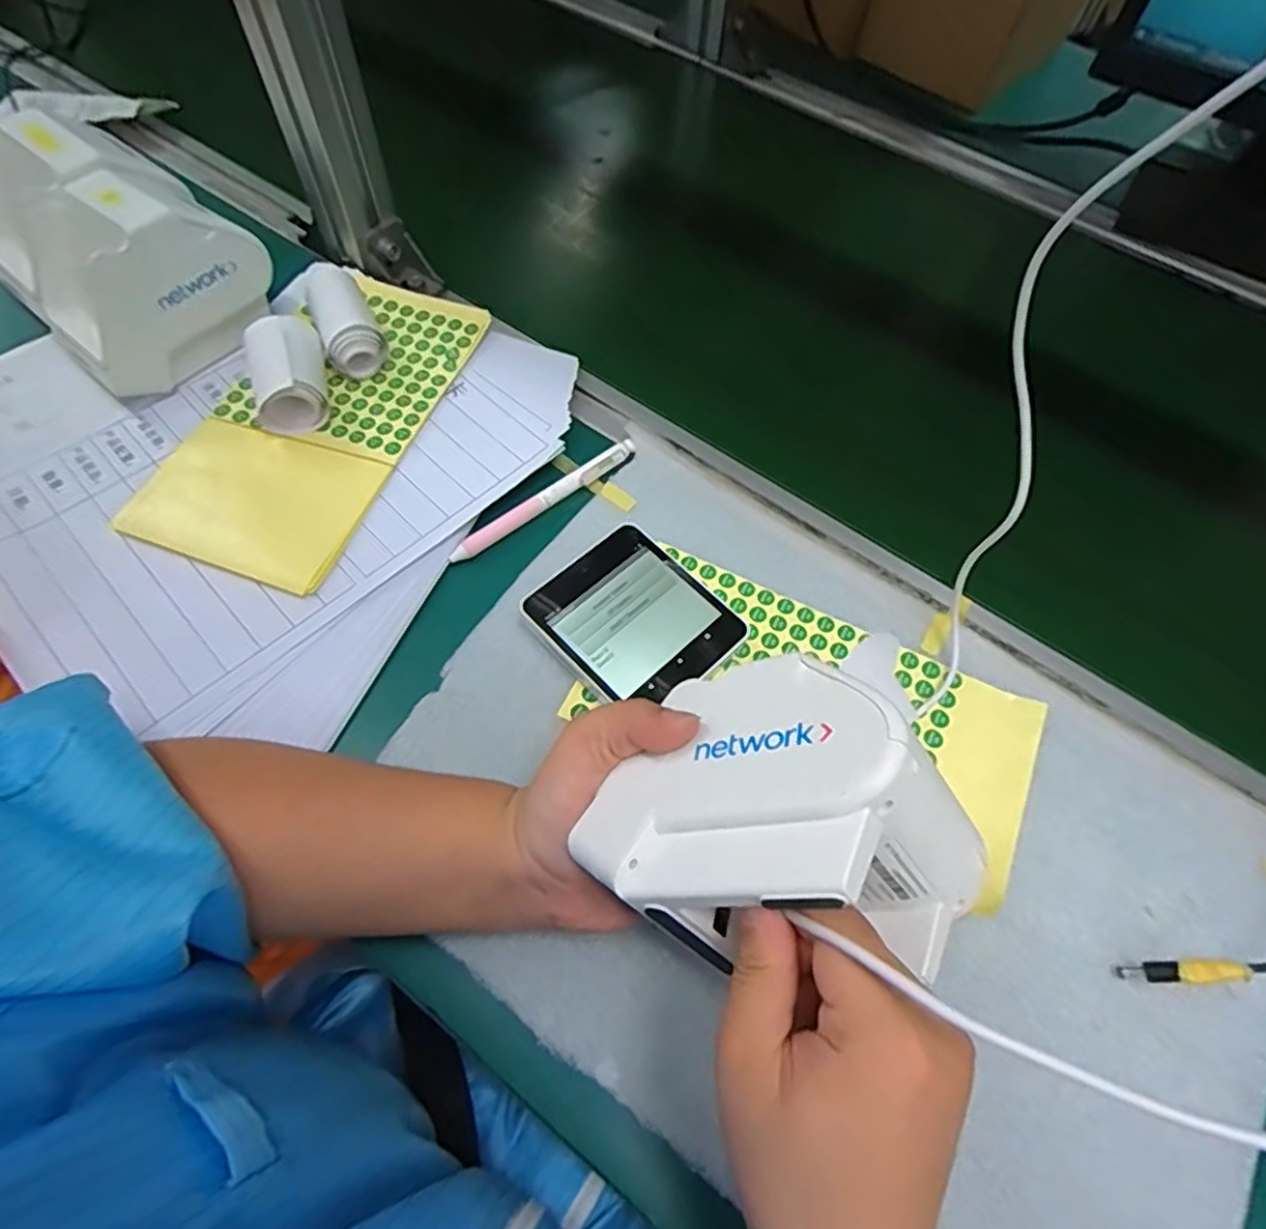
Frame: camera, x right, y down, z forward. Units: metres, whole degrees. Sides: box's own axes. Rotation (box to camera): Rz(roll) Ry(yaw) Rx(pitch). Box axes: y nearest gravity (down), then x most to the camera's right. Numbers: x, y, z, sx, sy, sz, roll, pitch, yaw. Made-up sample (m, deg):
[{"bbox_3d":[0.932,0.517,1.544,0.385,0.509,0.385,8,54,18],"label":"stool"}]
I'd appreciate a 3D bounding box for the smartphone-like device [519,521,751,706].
[{"bbox_3d":[0.001,0.004,0.370,0.083,0.016,0.096,-41,72,-20],"label":"smartphone-like device"}]

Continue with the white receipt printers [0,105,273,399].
[{"bbox_3d":[-0.329,-0.233,0.433,0.178,0.096,0.121,40,68,16],"label":"white receipt printers"}]

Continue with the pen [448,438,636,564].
[{"bbox_3d":[-0.052,-0.070,0.418,0.134,0.006,0.013,-37,70,-19],"label":"pen"}]

